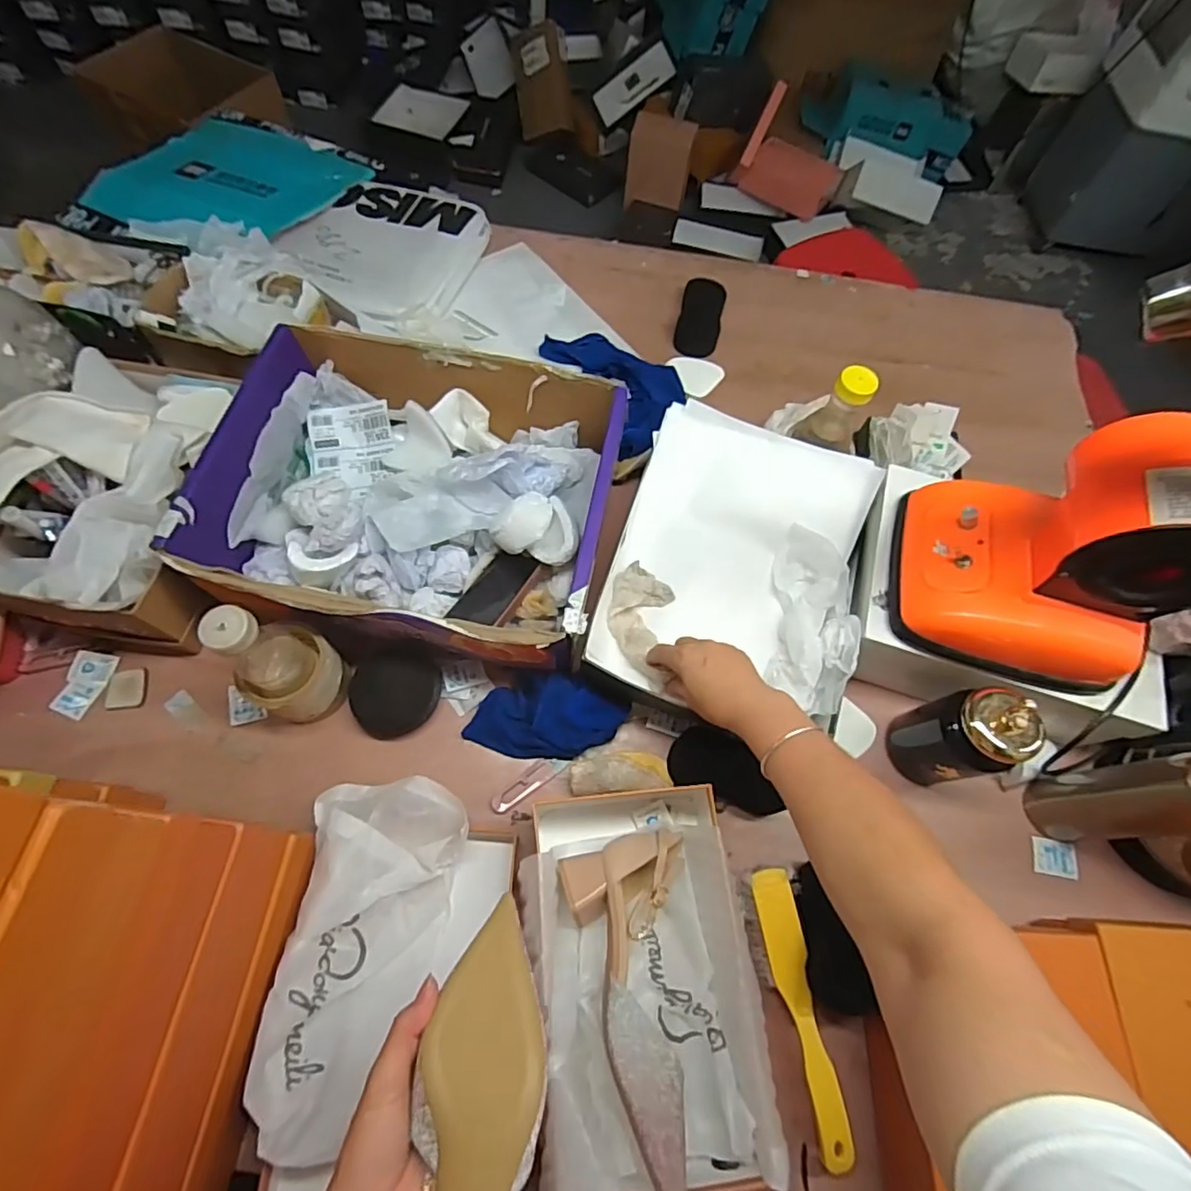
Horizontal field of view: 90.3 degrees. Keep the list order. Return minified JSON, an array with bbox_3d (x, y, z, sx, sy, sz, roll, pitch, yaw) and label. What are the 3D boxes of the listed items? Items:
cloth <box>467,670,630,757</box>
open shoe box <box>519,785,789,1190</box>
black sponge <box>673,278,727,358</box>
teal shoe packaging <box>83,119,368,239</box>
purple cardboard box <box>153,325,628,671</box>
[{"bbox_3d":[-0.050,0.125,0.627,0.162,0.050,0.084,6,67,0],"label":"cloth"},{"bbox_3d":[0.034,0.324,0.513,0.189,0.110,0.289,-5,67,-5],"label":"open shoe box"},{"bbox_3d":[0.159,-0.421,0.892,0.063,0.022,0.129,13,67,3],"label":"black sponge"},{"bbox_3d":[-0.575,-0.655,0.933,0.333,0.048,0.305,29,69,9],"label":"teal shoe packaging"},{"bbox_3d":[-0.192,-0.108,0.665,0.402,0.140,0.324,12,67,2],"label":"purple cardboard box"}]

